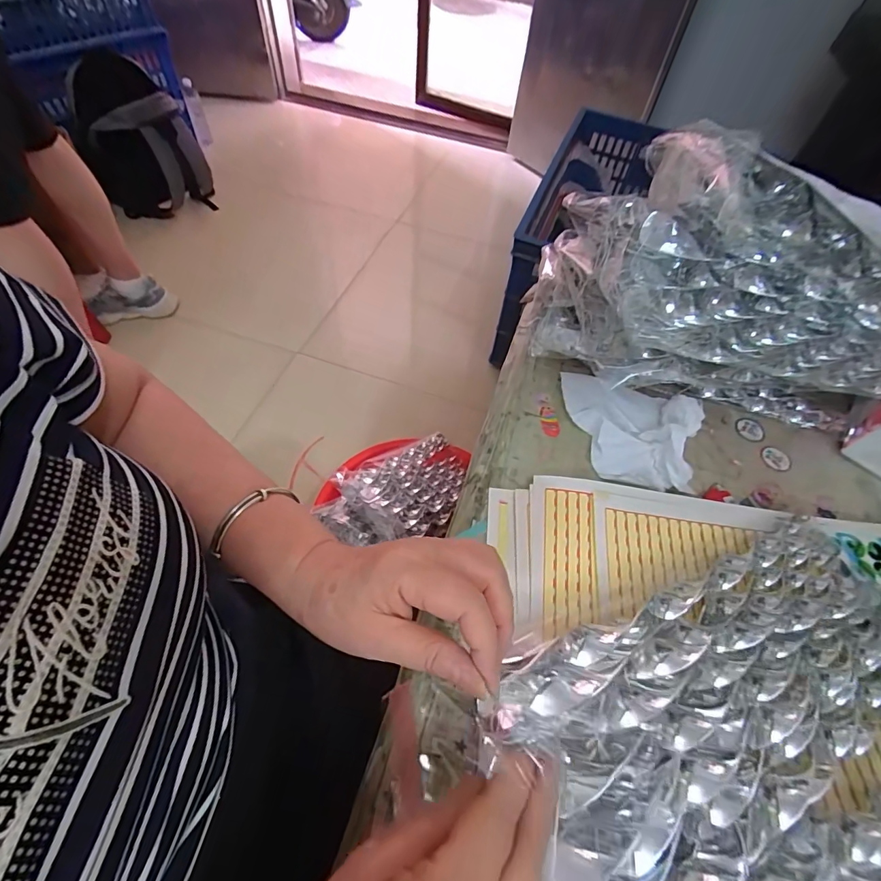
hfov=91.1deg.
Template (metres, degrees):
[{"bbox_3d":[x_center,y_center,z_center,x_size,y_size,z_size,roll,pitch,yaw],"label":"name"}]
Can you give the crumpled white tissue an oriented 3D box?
[{"bbox_3d":[0.173,-0.014,0.392,0.130,0.034,0.114,16,57,6],"label":"crumpled white tissue"}]

